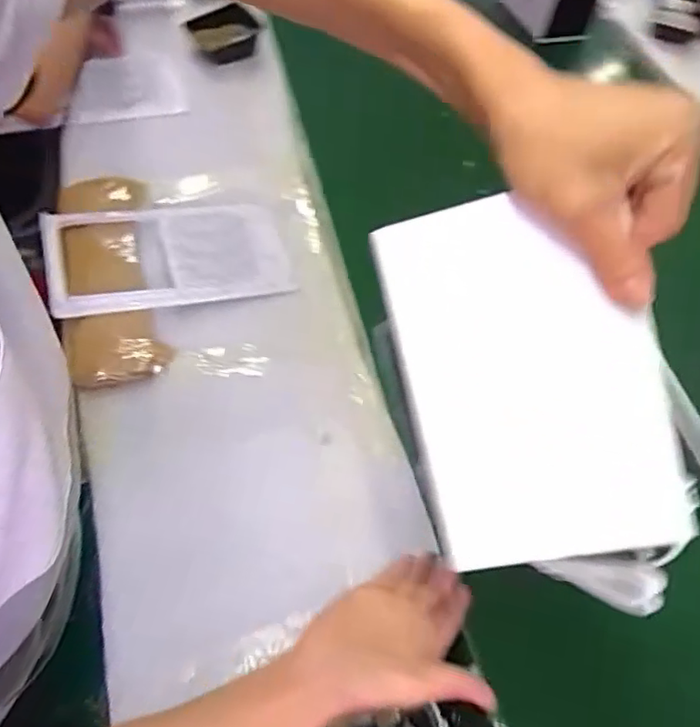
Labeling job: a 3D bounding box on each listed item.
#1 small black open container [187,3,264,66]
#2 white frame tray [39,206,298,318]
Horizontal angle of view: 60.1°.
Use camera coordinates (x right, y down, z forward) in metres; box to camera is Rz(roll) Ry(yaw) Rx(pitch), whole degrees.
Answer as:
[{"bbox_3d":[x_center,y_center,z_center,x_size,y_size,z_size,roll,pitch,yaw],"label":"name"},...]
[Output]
[{"bbox_3d":[-0.269,-0.706,1.301,0.158,0.098,0.067,-8,58,-10],"label":"small black open container"},{"bbox_3d":[-0.282,-0.174,0.946,0.351,0.021,0.215,-11,56,-23],"label":"white frame tray"}]

